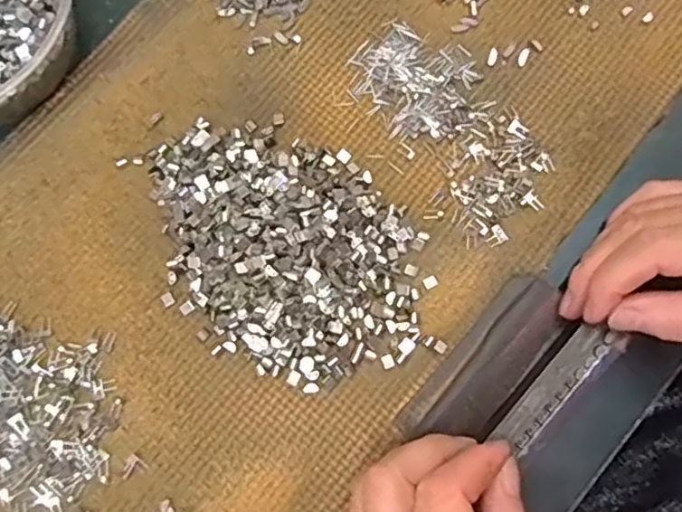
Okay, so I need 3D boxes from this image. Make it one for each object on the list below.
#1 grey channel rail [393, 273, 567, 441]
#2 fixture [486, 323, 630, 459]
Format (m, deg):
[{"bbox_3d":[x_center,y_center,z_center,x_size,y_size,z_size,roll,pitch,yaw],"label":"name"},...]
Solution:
[{"bbox_3d":[0.072,0.053,0.308,0.035,0.006,0.098,41,82,7],"label":"grey channel rail"},{"bbox_3d":[0.099,0.058,0.287,0.017,0.004,0.071,44,85,8],"label":"fixture"}]

